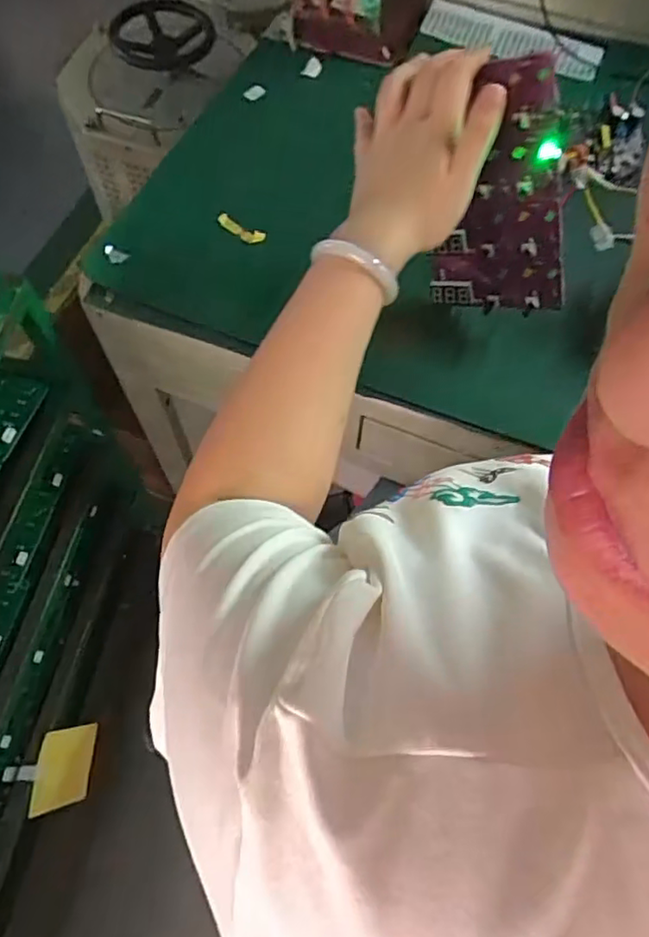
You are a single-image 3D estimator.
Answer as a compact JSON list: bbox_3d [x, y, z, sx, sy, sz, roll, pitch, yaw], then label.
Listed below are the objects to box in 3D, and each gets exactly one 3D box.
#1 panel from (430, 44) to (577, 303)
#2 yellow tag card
[{"bbox_3d":[0.128,-0.205,0.479,0.108,0.185,0.020,13,51,27],"label":"panel"},{"bbox_3d":[-0.331,0.385,0.803,0.010,0.087,0.095,-5,74,27],"label":"yellow tag card"}]

